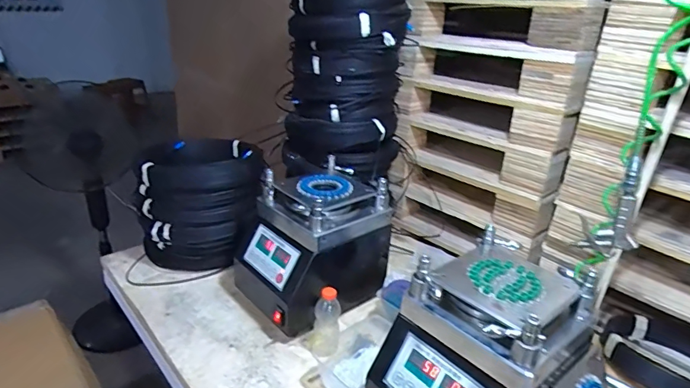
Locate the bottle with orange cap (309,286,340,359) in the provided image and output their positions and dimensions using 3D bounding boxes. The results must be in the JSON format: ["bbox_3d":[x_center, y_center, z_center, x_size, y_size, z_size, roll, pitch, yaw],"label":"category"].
[{"bbox_3d":[-0.039,0.252,0.887,0.059,0.140,0.047,-1,24,-6],"label":"bottle with orange cap"}]

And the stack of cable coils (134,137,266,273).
[{"bbox_3d":[-0.352,0.023,1.196,0.279,0.291,0.310,0,24,-5],"label":"stack of cable coils"}]

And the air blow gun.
[{"bbox_3d":[0.445,0.022,0.743,0.027,0.166,0.092,-19,31,-39],"label":"air blow gun"}]

